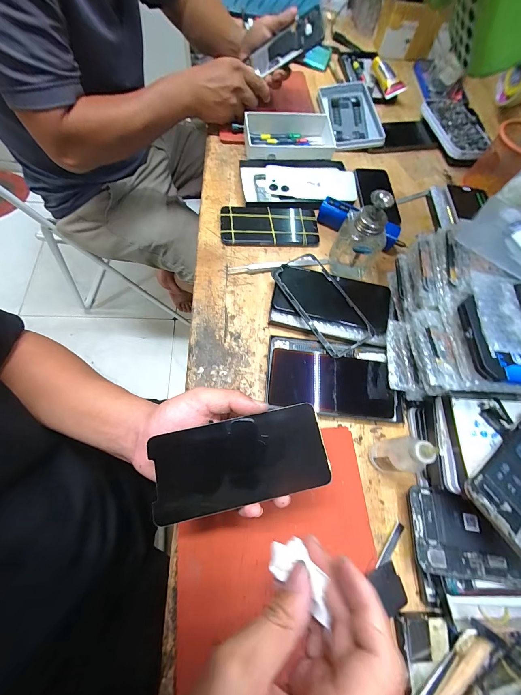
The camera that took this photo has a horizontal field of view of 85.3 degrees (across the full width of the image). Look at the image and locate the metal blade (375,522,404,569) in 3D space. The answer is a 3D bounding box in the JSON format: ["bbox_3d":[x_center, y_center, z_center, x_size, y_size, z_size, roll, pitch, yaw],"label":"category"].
[{"bbox_3d":[0.139,0.213,0.303,0.009,0.006,0.051,38,73,13],"label":"metal blade"}]

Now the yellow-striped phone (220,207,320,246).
[{"bbox_3d":[0.016,-0.198,0.457,0.157,0.014,0.073,-2,69,-2],"label":"yellow-striped phone"}]

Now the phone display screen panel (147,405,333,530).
[{"bbox_3d":[-0.017,0.098,0.244,0.146,0.008,0.069,-12,69,-6],"label":"phone display screen panel"}]

